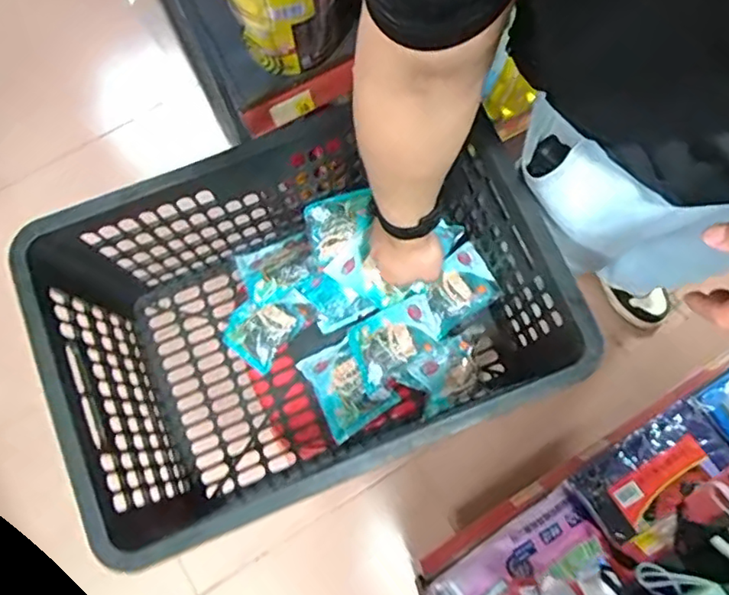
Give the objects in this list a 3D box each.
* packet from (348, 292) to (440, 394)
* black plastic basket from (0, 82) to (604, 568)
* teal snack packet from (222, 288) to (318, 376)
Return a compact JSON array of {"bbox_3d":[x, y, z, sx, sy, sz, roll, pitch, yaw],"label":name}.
[{"bbox_3d":[0.035,0.048,0.738,0.119,0.048,0.078,-35,79,-7],"label":"packet"},{"bbox_3d":[-0.070,0.026,0.677,0.487,0.269,0.338,-22,78,-5],"label":"black plastic basket"},{"bbox_3d":[-0.128,0.032,0.776,0.082,0.034,0.112,39,80,9],"label":"teal snack packet"}]

